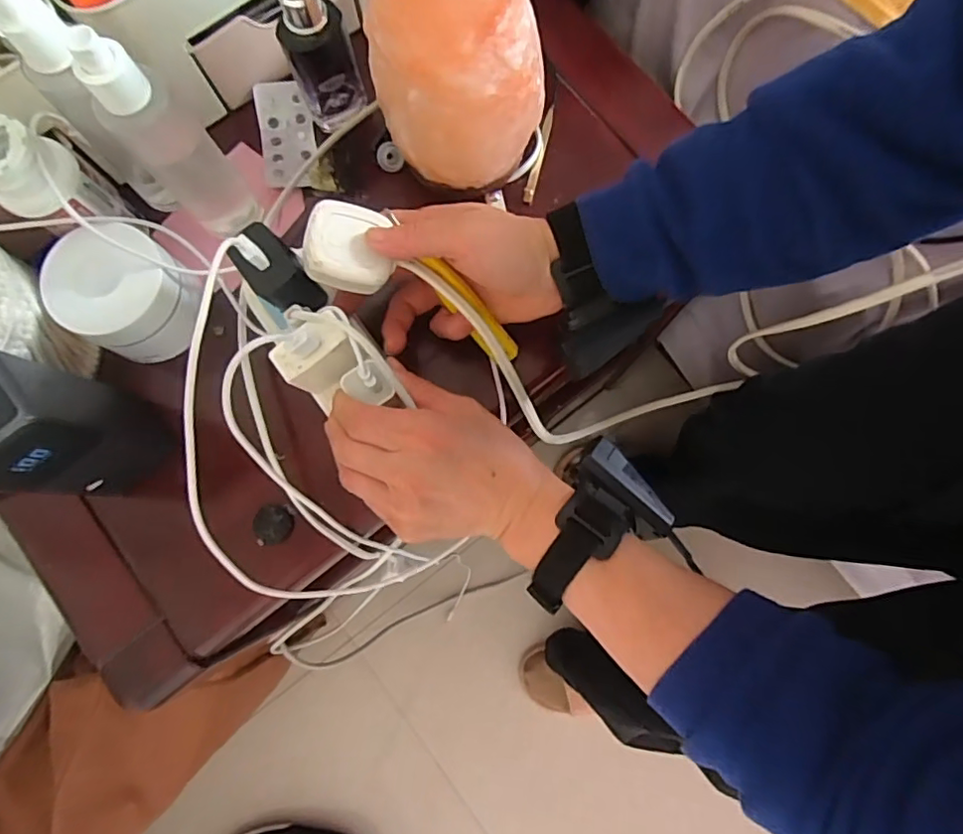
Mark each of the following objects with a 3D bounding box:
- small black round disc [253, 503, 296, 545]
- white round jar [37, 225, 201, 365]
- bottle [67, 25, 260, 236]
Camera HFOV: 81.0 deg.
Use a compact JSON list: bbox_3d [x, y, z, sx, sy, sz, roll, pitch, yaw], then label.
[{"bbox_3d":[-0.142,0.073,0.384,0.026,0.007,0.027,13,80,3],"label":"small black round disc"},{"bbox_3d":[-0.238,-0.082,0.376,0.077,0.059,0.074,0,80,1],"label":"white round jar"},{"bbox_3d":[-0.190,-0.168,0.346,0.043,0.158,0.033,-32,81,-5],"label":"bottle"}]

